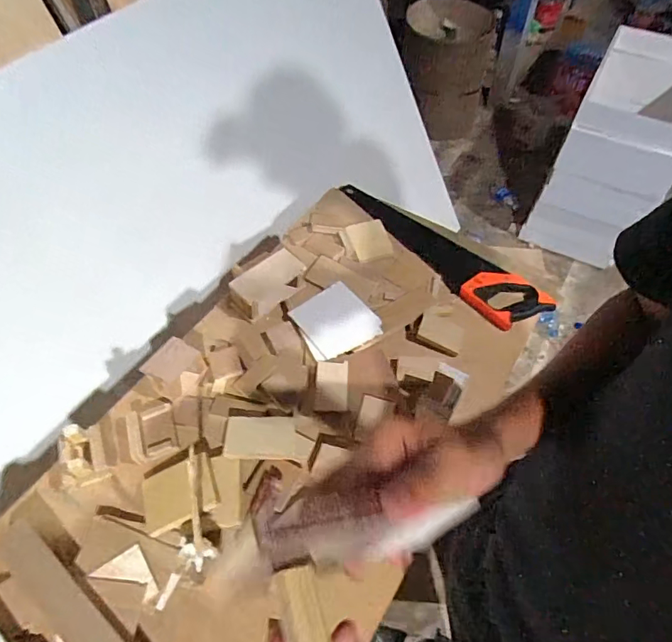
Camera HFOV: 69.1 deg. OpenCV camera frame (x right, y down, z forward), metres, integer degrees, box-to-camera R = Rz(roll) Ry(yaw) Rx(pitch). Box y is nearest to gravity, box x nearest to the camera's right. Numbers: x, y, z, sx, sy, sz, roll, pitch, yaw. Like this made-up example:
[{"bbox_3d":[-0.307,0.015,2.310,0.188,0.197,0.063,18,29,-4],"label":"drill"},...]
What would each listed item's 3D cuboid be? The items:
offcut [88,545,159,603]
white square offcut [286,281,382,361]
[{"bbox_3d":[-0.279,0.347,0.648,0.060,0.006,0.075,-31,58,-23],"label":"offcut"},{"bbox_3d":[0.002,-0.002,0.897,0.126,0.008,0.128,-32,69,-18],"label":"white square offcut"}]

